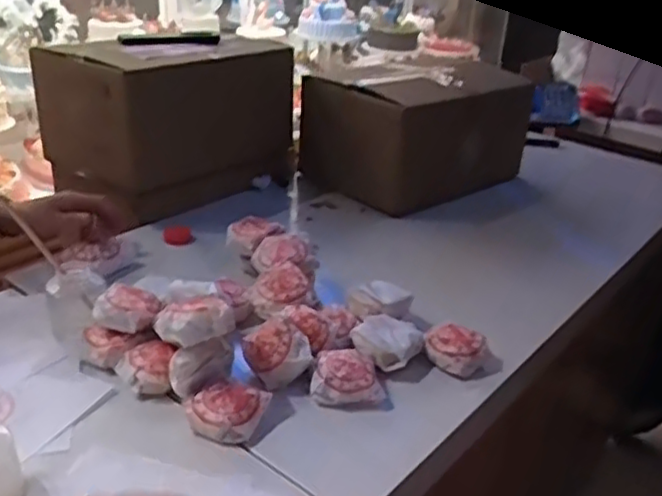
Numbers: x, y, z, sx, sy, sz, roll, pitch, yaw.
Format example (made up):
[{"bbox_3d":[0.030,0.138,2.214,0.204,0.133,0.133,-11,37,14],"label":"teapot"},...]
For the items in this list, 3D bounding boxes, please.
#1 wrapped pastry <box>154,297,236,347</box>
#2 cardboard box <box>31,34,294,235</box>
[{"bbox_3d":[-0.133,0.070,0.676,0.075,0.035,0.051,-4,27,-11],"label":"wrapped pastry"},{"bbox_3d":[-0.256,-0.213,1.169,0.368,0.248,0.204,-21,35,-37],"label":"cardboard box"}]

